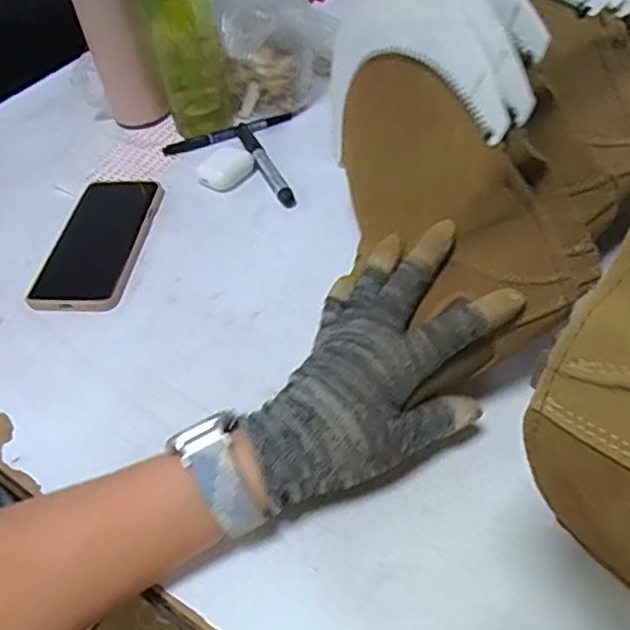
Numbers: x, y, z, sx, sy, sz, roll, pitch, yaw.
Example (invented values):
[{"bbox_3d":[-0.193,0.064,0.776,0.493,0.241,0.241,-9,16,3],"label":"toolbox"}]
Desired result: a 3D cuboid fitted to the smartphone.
[{"bbox_3d":[-0.192,-0.066,0.565,0.082,0.009,0.161,0,48,7],"label":"smartphone"}]

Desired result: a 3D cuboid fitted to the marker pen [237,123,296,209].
[{"bbox_3d":[-0.050,-0.148,0.620,0.016,0.012,0.136,-22,49,-12],"label":"marker pen"}]

